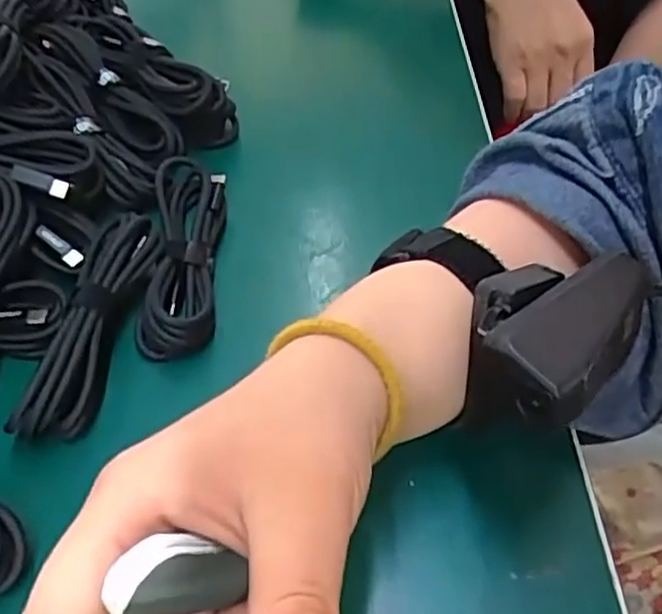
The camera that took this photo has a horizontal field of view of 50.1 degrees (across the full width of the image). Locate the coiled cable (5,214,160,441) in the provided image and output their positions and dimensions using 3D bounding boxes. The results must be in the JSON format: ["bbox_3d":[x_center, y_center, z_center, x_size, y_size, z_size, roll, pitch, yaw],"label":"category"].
[{"bbox_3d":[-0.104,0.003,0.302,0.031,0.024,0.107,8,51,5],"label":"coiled cable"}]

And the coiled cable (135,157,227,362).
[{"bbox_3d":[-0.071,-0.031,0.340,0.034,0.019,0.115,-2,50,-3],"label":"coiled cable"}]

